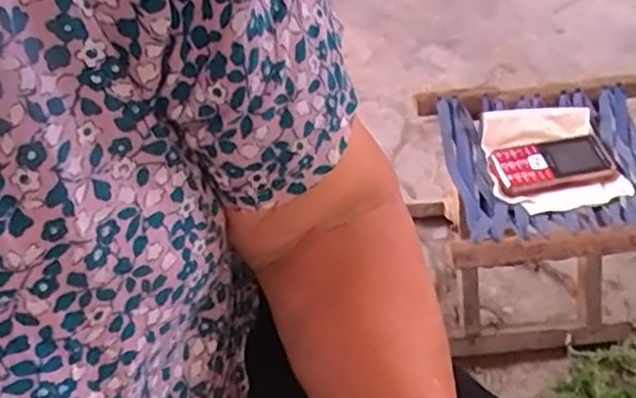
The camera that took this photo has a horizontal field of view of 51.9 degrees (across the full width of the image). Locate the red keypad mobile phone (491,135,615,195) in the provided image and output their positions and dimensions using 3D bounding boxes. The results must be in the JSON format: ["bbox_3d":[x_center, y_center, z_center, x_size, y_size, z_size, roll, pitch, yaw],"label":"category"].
[{"bbox_3d":[0.247,-0.039,0.690,0.127,0.010,0.057,-14,53,-10],"label":"red keypad mobile phone"}]

